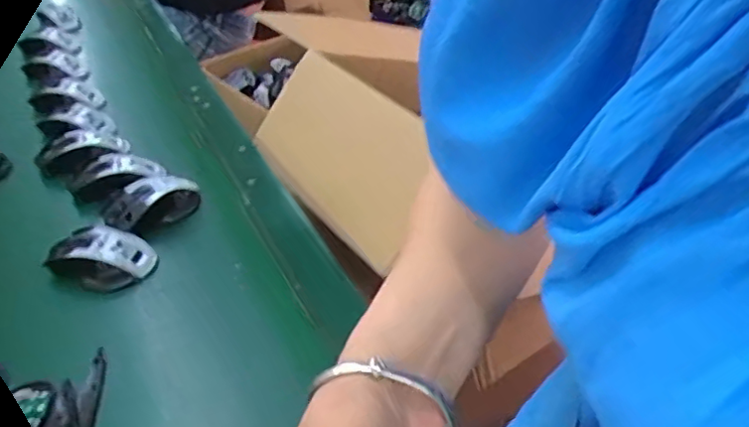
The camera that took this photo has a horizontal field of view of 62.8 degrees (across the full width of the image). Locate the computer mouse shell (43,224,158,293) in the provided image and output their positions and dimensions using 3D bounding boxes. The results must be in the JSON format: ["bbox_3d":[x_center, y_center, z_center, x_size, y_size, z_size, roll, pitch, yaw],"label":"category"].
[{"bbox_3d":[-0.296,0.045,0.663,0.109,0.031,0.069,13,40,20],"label":"computer mouse shell"}]

